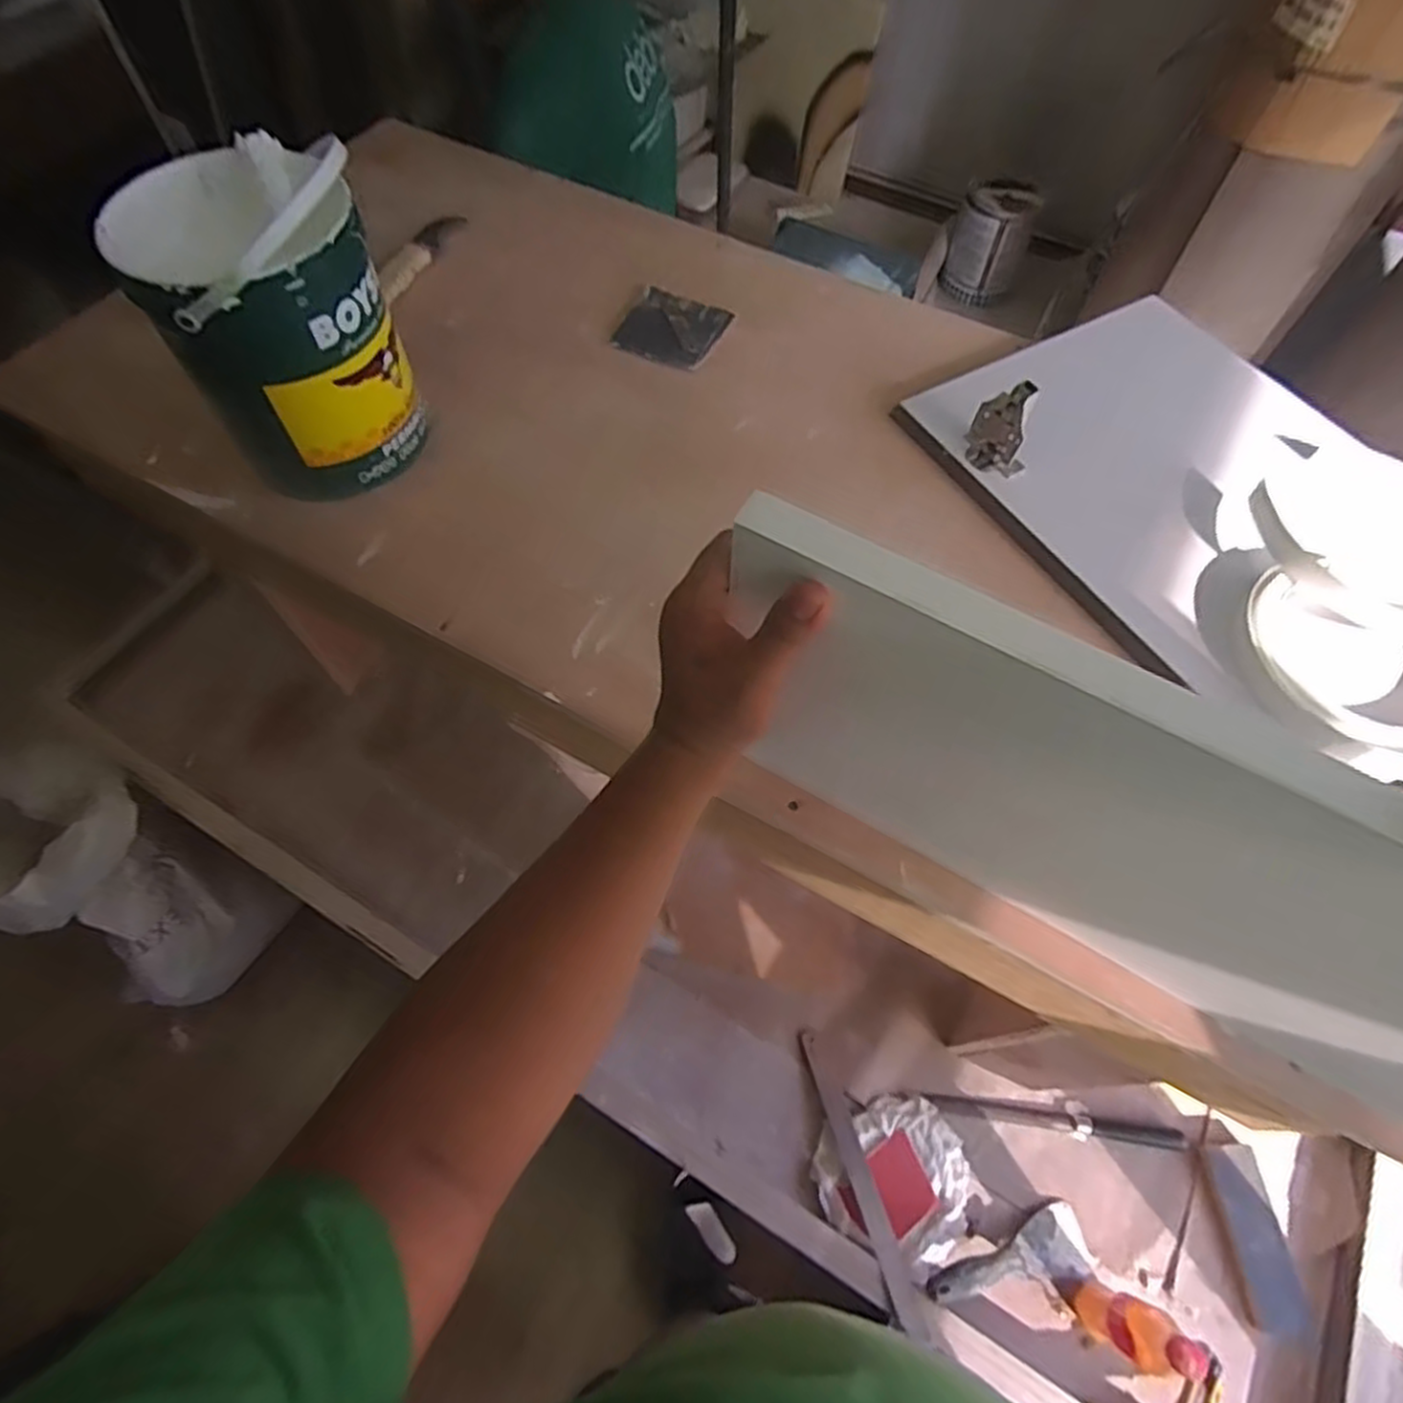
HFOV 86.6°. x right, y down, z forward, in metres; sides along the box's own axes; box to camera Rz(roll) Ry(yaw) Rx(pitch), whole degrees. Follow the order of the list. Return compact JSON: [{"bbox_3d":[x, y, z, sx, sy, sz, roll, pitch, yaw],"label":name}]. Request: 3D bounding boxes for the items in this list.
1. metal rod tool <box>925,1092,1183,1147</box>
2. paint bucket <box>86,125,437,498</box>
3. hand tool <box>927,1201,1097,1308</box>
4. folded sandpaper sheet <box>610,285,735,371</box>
[{"bbox_3d":[0.434,0.511,0.916,0.308,0.019,0.021,9,61,4],"label":"metal rod tool"},{"bbox_3d":[-0.327,-0.295,0.599,0.163,0.206,0.158,-20,63,-12],"label":"paint bucket"},{"bbox_3d":[0.348,0.633,0.835,0.206,0.024,0.085,0,60,-21],"label":"hand tool"},{"bbox_3d":[-0.030,-0.395,0.786,0.105,0.006,0.114,20,63,10],"label":"folded sandpaper sheet"}]

